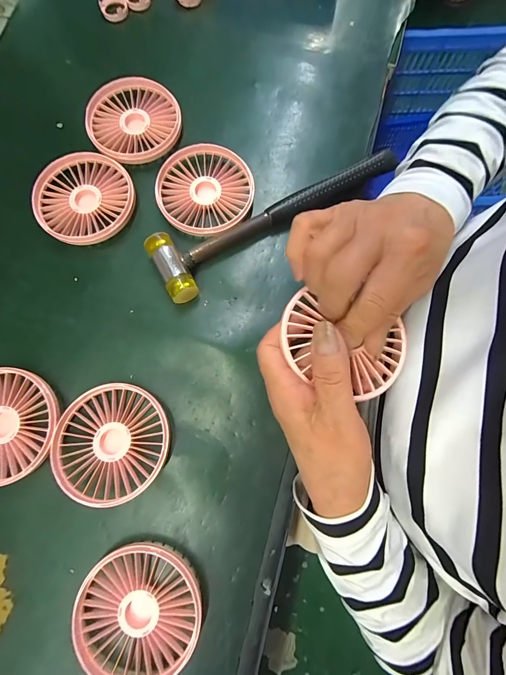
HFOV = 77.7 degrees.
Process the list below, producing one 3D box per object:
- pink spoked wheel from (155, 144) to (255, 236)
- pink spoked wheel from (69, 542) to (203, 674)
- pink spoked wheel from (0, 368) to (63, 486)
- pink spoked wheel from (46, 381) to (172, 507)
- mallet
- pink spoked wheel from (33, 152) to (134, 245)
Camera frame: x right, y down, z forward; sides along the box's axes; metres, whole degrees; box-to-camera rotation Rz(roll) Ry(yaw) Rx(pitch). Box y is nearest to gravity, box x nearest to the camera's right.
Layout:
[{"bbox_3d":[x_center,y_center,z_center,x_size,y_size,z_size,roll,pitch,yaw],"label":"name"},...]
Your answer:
[{"bbox_3d":[-0.043,-0.135,0.292,0.089,0.014,0.085,0,80,-1],"label":"pink spoked wheel"},{"bbox_3d":[-0.082,0.199,0.227,0.086,0.016,0.087,0,80,-1],"label":"pink spoked wheel"},{"bbox_3d":[-0.202,0.070,0.252,0.091,0.014,0.086,0,80,-1],"label":"pink spoked wheel"},{"bbox_3d":[-0.111,0.082,0.248,0.089,0.020,0.083,0,80,-1],"label":"pink spoked wheel"},{"bbox_3d":[0.019,-0.117,0.285,0.236,0.022,0.059,-33,82,-6],"label":"mallet"},{"bbox_3d":[-0.155,-0.127,0.290,0.087,0.013,0.086,0,80,-1],"label":"pink spoked wheel"}]

